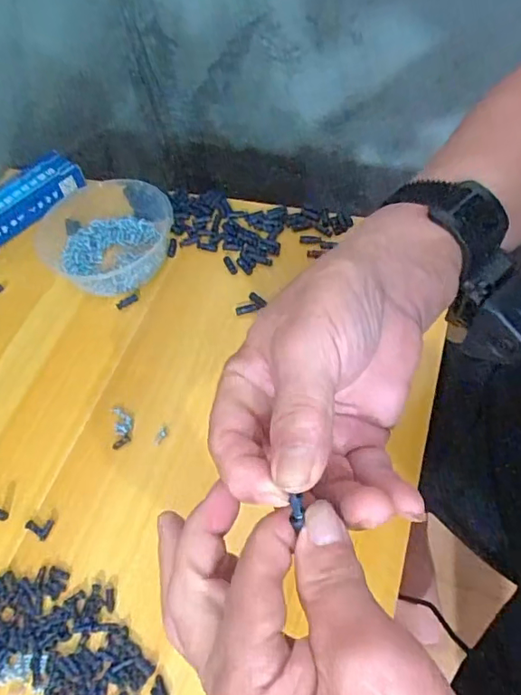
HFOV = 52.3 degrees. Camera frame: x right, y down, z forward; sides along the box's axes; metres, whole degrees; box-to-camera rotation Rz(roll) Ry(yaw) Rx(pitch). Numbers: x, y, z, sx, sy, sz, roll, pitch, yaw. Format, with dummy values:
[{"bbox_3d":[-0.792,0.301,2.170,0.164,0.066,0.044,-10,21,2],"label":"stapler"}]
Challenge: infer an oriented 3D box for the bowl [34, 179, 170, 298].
[{"bbox_3d":[-0.178,-0.128,0.590,0.150,0.059,0.147,-4,56,5],"label":"bowl"}]

